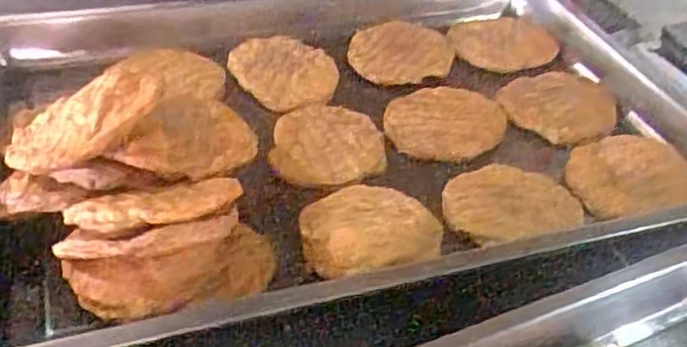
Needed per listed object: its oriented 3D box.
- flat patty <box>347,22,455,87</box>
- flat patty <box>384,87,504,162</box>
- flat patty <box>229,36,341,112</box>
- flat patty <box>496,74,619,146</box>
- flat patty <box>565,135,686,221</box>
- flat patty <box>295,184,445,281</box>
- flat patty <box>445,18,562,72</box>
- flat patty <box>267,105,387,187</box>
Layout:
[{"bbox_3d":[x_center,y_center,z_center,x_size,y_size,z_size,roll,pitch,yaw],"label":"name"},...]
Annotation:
[{"bbox_3d":[0.061,-0.125,0.720,0.110,0.009,0.089,-12,44,-17],"label":"flat patty"},{"bbox_3d":[0.091,-0.048,0.638,0.105,0.006,0.090,4,42,0],"label":"flat patty"},{"bbox_3d":[-0.057,-0.098,0.679,0.094,0.012,0.108,-25,49,-28],"label":"flat patty"},{"bbox_3d":[0.207,-0.067,0.683,0.100,0.021,0.121,23,45,20],"label":"flat patty"},{"bbox_3d":[0.239,0.001,0.590,0.102,0.015,0.092,-6,52,5],"label":"flat patty"},{"bbox_3d":[0.018,0.039,0.515,0.095,0.022,0.090,-3,42,-8],"label":"flat patty"},{"bbox_3d":[0.166,-0.141,0.765,0.114,0.011,0.106,2,42,-2],"label":"flat patty"},{"bbox_3d":[-0.011,-0.028,0.603,0.093,0.009,0.102,5,42,2],"label":"flat patty"}]

